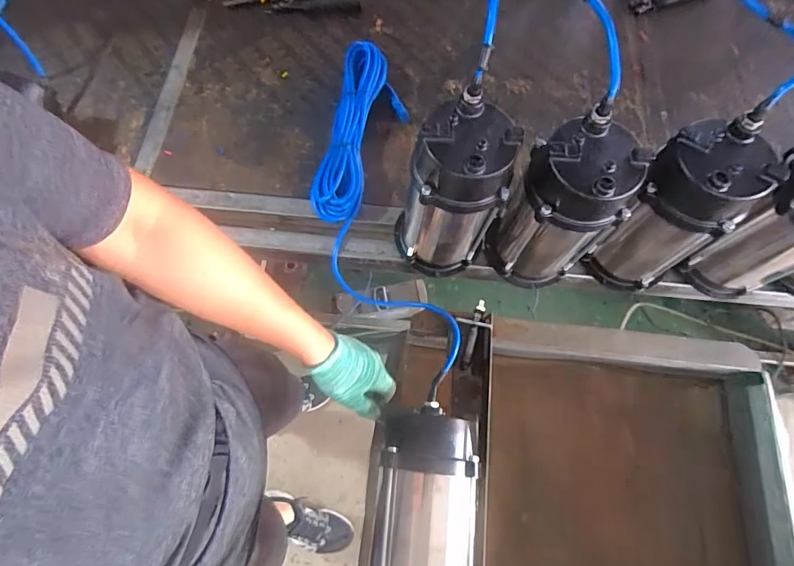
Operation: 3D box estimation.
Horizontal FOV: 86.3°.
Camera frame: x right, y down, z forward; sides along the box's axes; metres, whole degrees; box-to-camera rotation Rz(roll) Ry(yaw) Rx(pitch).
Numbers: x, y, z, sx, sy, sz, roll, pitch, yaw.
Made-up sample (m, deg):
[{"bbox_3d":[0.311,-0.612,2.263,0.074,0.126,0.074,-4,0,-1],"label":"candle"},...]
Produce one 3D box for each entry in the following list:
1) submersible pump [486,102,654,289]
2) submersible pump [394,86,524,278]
[{"bbox_3d":[0.220,-0.097,0.586,0.123,0.254,0.114,12,70,3],"label":"submersible pump"},{"bbox_3d":[0.071,-0.114,0.591,0.130,0.265,0.113,11,70,2],"label":"submersible pump"}]

